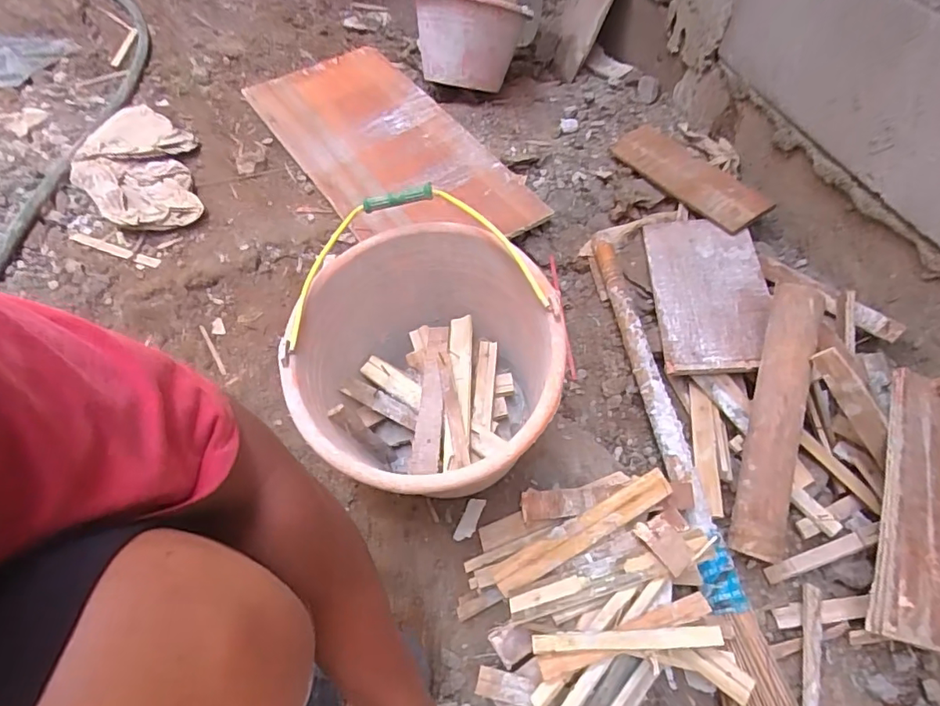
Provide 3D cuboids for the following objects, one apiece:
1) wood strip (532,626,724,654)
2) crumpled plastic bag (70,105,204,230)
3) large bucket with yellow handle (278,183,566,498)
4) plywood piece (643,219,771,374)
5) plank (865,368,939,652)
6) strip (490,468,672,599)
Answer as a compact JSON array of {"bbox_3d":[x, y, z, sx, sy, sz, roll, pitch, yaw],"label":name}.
[{"bbox_3d":[0.150,0.273,0.509,0.177,0.011,0.018,-3,53,-1],"label":"wood strip"},{"bbox_3d":[-0.651,-0.377,1.041,0.213,0.038,0.405,-16,55,-11],"label":"crumpled plastic bag"},{"bbox_3d":[-0.052,0.024,0.602,0.274,0.228,0.312,-29,58,-19],"label":"large bucket with yellow handle"},{"bbox_3d":[0.372,-0.104,0.824,0.158,0.018,0.313,3,53,3],"label":"plywood piece"},{"bbox_3d":[0.511,0.170,0.608,0.084,0.030,0.297,14,72,11],"label":"plank"},{"bbox_3d":[0.130,0.202,0.605,0.227,0.009,0.032,-27,72,-13],"label":"strip"}]

